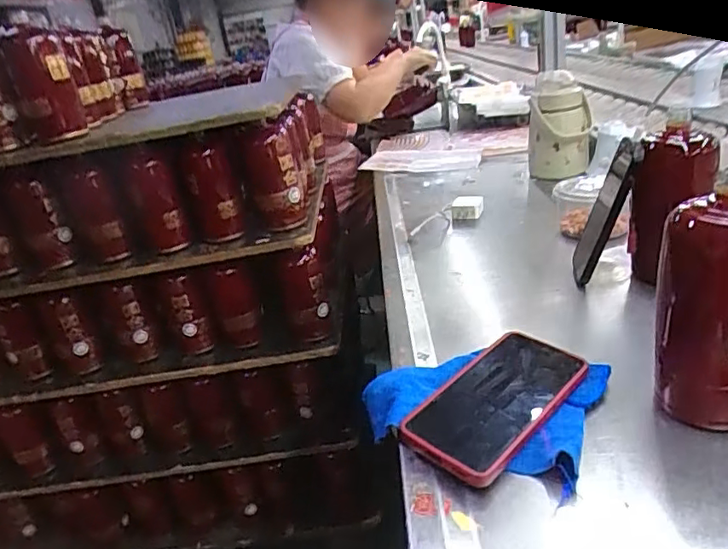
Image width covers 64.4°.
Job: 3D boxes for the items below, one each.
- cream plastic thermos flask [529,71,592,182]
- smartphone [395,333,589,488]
[{"bbox_3d":[0.398,-0.301,1.176,0.116,0.190,0.115,-2,25,21],"label":"cream plastic thermos flask"},{"bbox_3d":[0.109,0.101,0.475,0.084,0.012,0.167,20,39,40],"label":"smartphone"}]

